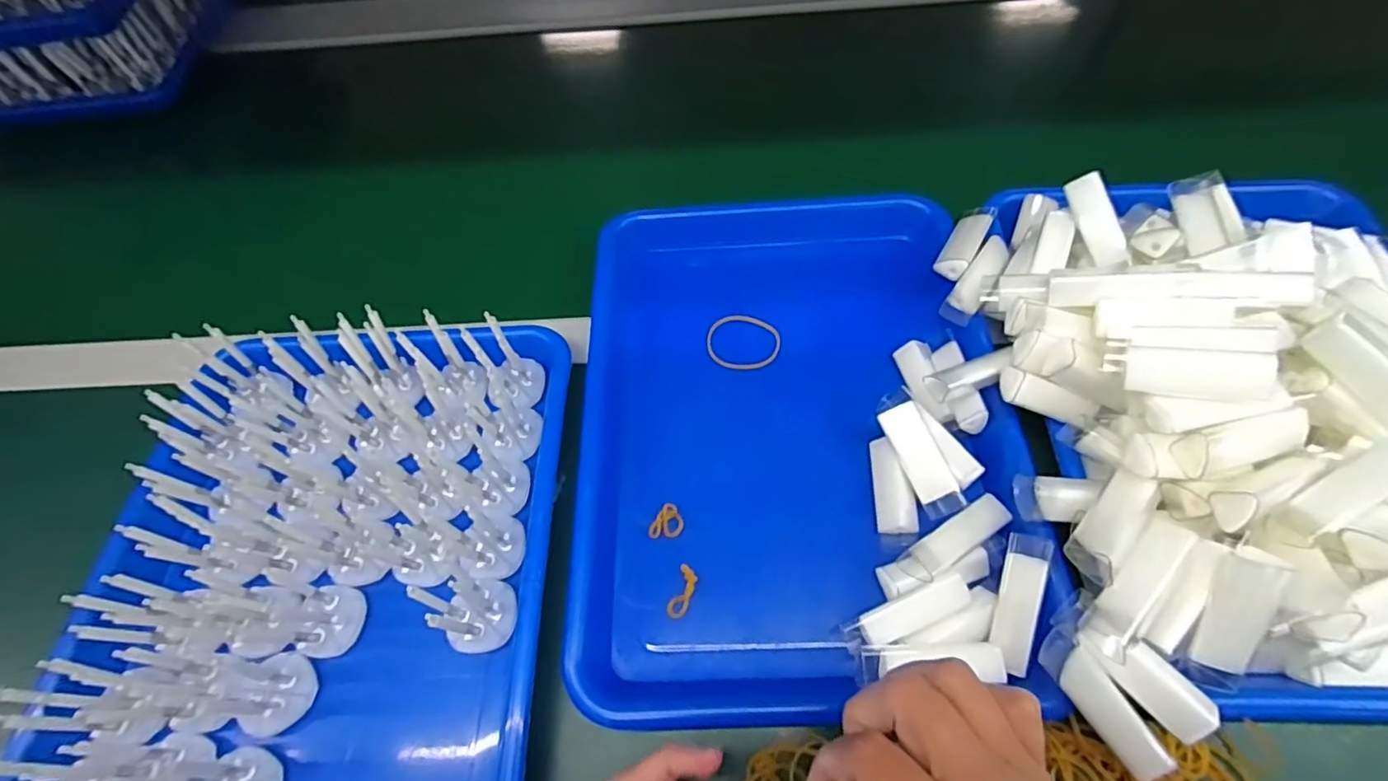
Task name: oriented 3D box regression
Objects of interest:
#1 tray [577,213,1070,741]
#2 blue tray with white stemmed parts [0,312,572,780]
[{"bbox_3d":[0.062,0.009,0.364,0.255,0.032,0.337,-3,59,2],"label":"tray"},{"bbox_3d":[-0.198,0.111,0.310,0.242,0.074,0.329,-2,59,3],"label":"blue tray with white stemmed parts"}]

